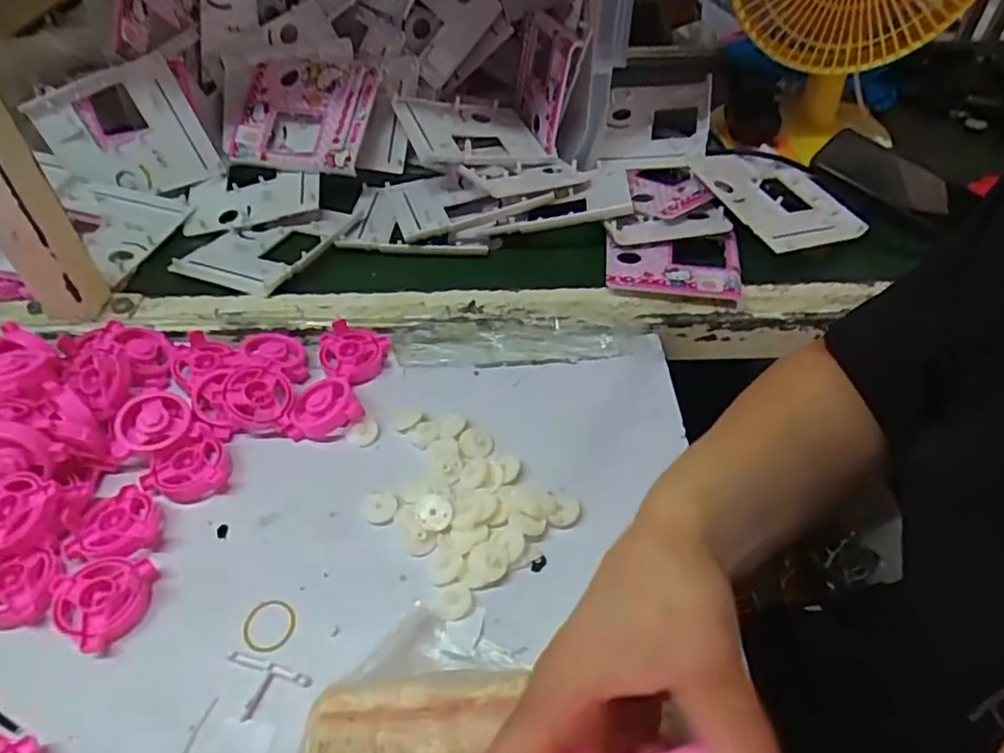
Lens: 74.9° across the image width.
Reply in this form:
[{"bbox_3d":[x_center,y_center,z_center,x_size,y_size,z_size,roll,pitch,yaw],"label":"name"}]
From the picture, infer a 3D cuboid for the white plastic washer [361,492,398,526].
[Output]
[{"bbox_3d":[-0.079,0.085,0.424,0.022,0.004,0.022,-4,46,-7],"label":"white plastic washer"}]

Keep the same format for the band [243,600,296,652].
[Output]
[{"bbox_3d":[-0.133,0.142,0.374,0.028,0.004,0.030,1,45,-1],"label":"band"}]

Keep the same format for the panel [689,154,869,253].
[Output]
[{"bbox_3d":[0.260,-0.170,0.615,0.125,0.012,0.146,-9,52,-23],"label":"panel"}]

